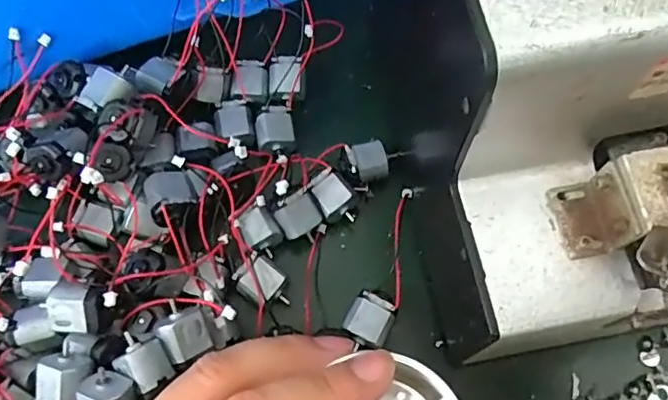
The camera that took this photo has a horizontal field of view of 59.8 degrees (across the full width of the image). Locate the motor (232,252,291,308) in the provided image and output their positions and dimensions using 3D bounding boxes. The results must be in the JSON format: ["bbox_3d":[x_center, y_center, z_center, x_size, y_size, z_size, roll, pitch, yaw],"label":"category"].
[{"bbox_3d":[-0.031,0.039,0.260,0.024,0.018,0.018,37,72,18],"label":"motor"}]

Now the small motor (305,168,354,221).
[{"bbox_3d":[0.000,0.000,0.276,0.017,0.018,0.024,-33,68,-12],"label":"small motor"}]

